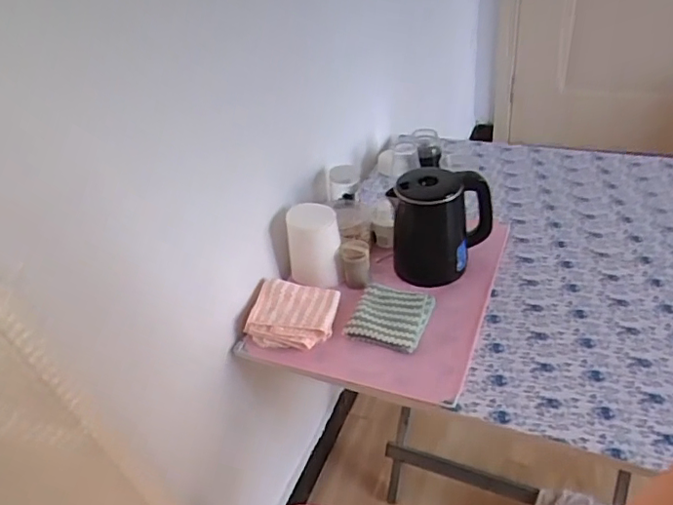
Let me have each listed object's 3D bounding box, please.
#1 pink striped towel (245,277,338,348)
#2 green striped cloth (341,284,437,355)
[{"bbox_3d":[-0.075,0.096,0.887,0.145,0.031,0.120,1,39,11],"label":"pink striped towel"},{"bbox_3d":[0.090,0.094,0.880,0.120,0.017,0.142,8,41,20],"label":"green striped cloth"}]

